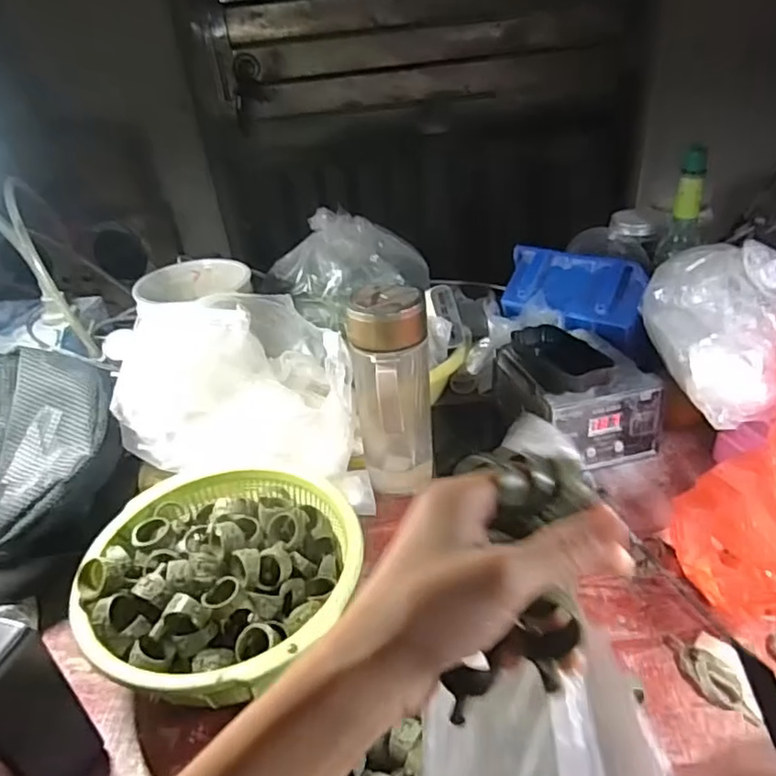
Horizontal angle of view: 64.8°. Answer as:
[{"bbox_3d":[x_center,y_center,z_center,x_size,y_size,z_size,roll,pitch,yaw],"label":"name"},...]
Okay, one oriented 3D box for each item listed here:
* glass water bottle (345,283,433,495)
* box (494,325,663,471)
[{"bbox_3d":[0.006,0.014,0.545,0.066,0.200,0.067,-7,34,-1],"label":"glass water bottle"},{"bbox_3d":[0.182,0.001,0.603,0.115,0.103,0.135,-12,34,-8],"label":"box"}]

